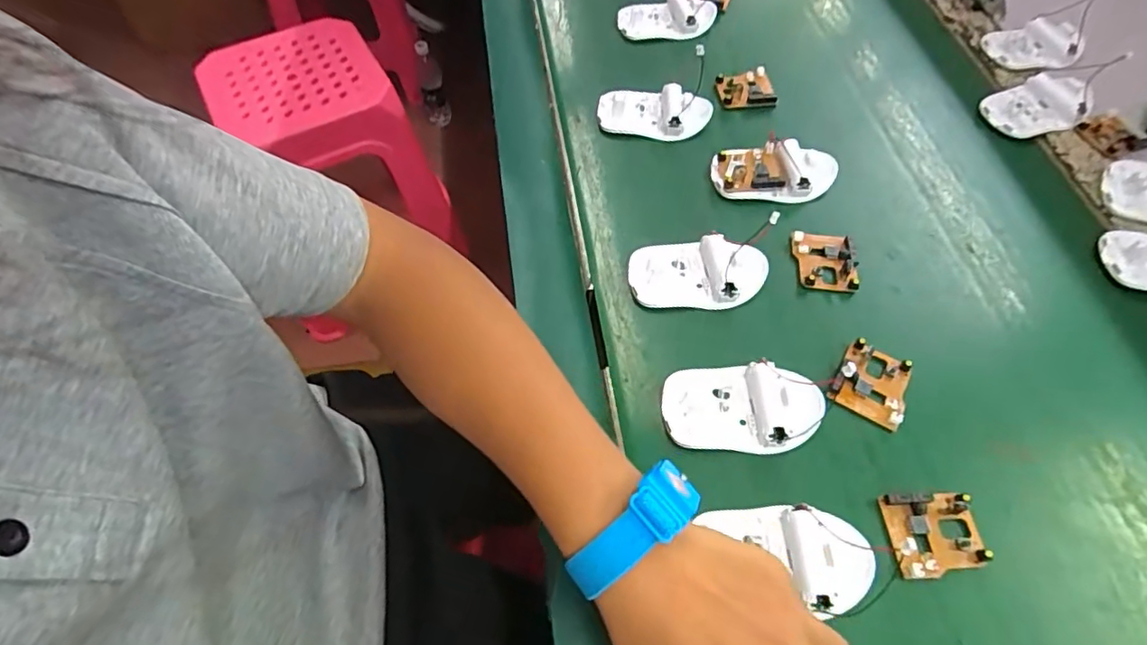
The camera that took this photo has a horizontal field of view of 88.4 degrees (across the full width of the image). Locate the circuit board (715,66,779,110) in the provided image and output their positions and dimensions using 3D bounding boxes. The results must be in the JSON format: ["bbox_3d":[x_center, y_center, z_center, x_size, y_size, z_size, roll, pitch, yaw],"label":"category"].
[{"bbox_3d":[0.158,-0.213,0.541,0.048,0.012,0.040,-7,58,-4],"label":"circuit board"}]

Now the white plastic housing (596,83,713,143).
[{"bbox_3d":[0.071,-0.186,0.517,0.095,0.019,0.052,9,58,6],"label":"white plastic housing"}]

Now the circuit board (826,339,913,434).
[{"bbox_3d":[0.195,0.039,0.383,0.045,0.010,0.049,28,62,16],"label":"circuit board"}]

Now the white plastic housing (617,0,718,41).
[{"bbox_3d":[0.095,-0.312,0.602,0.095,0.026,0.056,4,58,2],"label":"white plastic housing"}]

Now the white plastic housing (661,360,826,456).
[{"bbox_3d":[0.105,0.052,0.371,0.094,0.017,0.054,3,58,1],"label":"white plastic housing"}]

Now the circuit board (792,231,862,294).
[{"bbox_3d":[0.186,-0.045,0.436,0.043,0.009,0.049,4,58,2],"label":"circuit board"}]

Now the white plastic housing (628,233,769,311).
[{"bbox_3d":[0.088,-0.038,0.423,0.093,0.017,0.054,-3,58,-2],"label":"white plastic housing"}]

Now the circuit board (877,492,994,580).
[{"bbox_3d":[0.203,0.119,0.333,0.049,0.009,0.044,-2,58,-2],"label":"circuit board"}]

